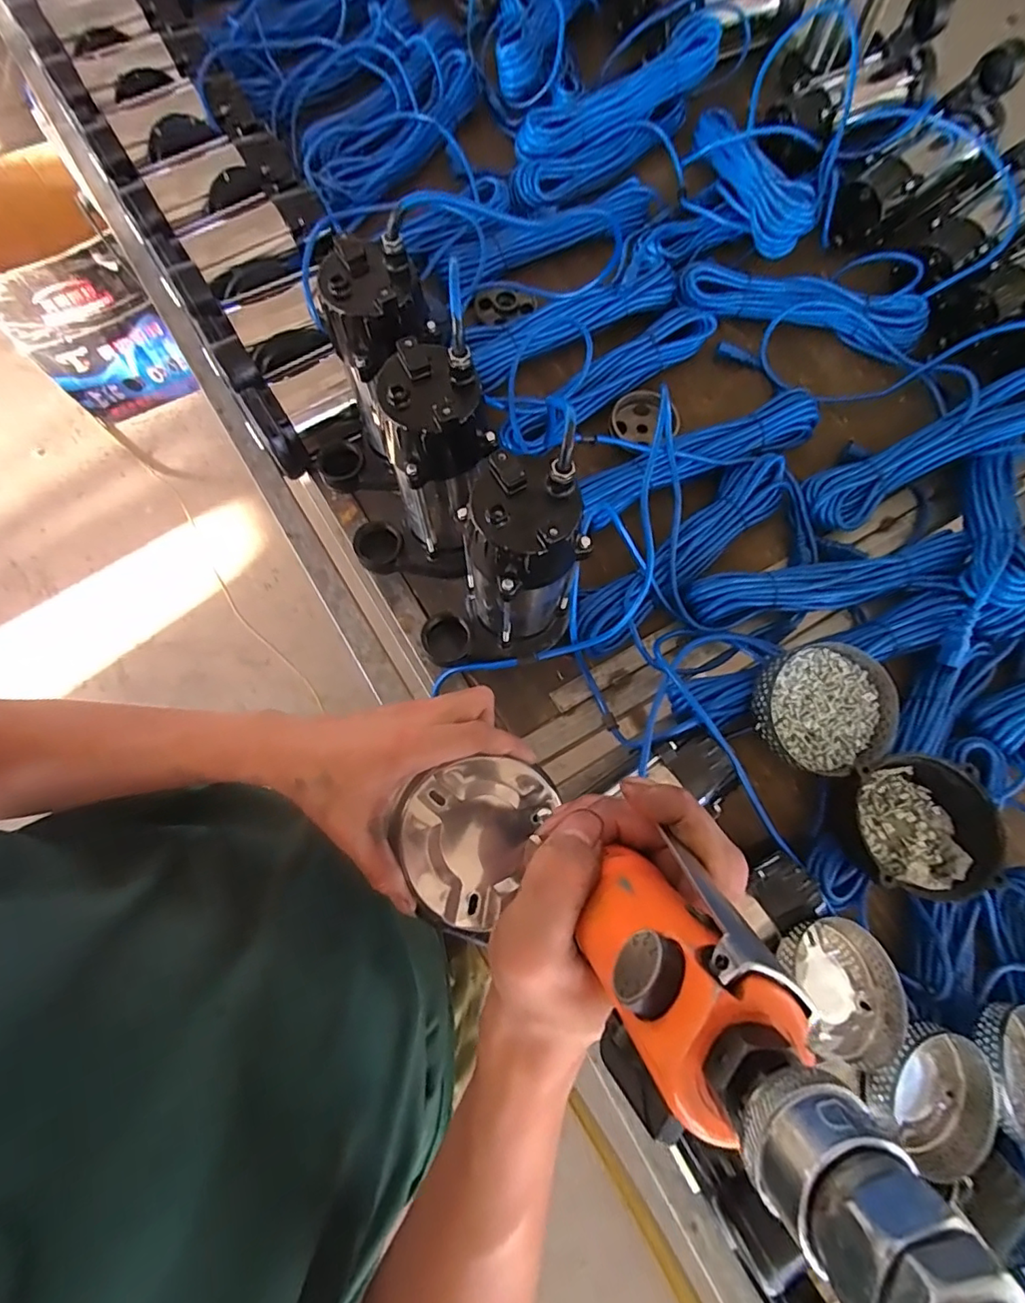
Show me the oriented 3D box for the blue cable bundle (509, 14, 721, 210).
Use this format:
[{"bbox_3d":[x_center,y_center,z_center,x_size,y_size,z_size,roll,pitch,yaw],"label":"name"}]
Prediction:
[{"bbox_3d":[0.148,-0.823,0.818,0.404,0.067,0.128,-41,79,-11],"label":"blue cable bundle"}]

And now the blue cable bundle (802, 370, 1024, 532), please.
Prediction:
[{"bbox_3d":[0.519,-0.247,0.668,0.335,0.087,0.078,-25,76,-7],"label":"blue cable bundle"}]

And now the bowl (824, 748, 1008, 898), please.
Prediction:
[{"bbox_3d":[0.382,0.166,0.520,0.114,0.077,0.122,0,74,-1],"label":"bowl"}]

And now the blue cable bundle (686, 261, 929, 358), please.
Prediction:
[{"bbox_3d":[0.404,-0.487,0.755,0.338,0.036,0.074,13,75,3],"label":"blue cable bundle"}]

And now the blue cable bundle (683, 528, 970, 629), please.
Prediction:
[{"bbox_3d":[0.367,-0.080,0.622,0.334,0.028,0.058,-11,75,-4],"label":"blue cable bundle"}]

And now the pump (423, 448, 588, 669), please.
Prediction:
[{"bbox_3d":[-0.016,-0.056,0.491,0.149,0.230,0.098,-32,77,-9],"label":"pump"}]

